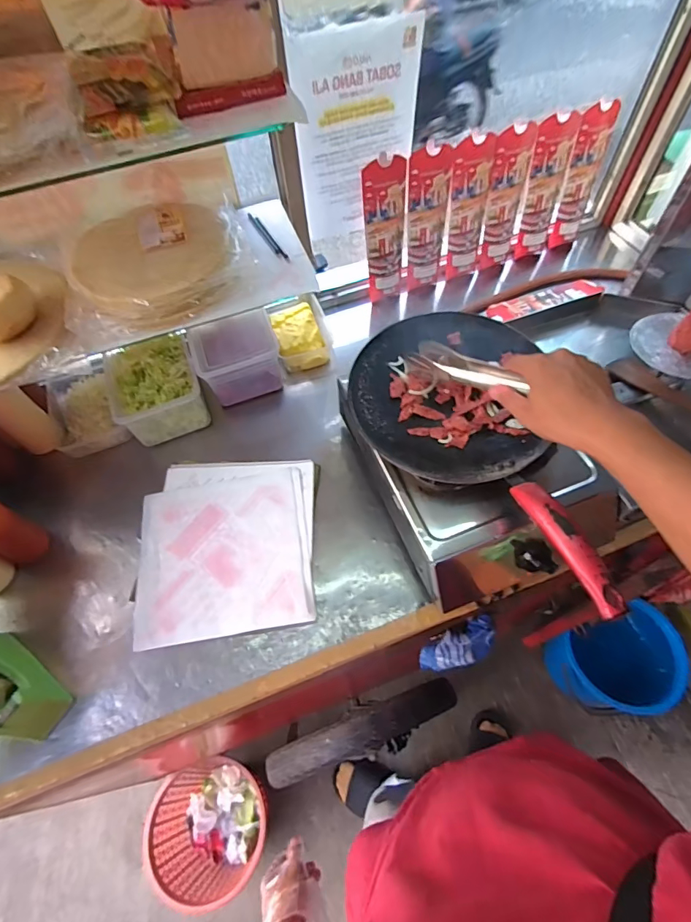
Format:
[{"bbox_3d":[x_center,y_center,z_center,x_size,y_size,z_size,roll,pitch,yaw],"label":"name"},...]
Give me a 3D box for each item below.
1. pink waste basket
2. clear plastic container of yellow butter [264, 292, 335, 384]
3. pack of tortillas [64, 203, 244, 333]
[{"bbox_3d":[-0.353,0.972,1.178,0.299,0.220,0.288,-1,59,2],"label":"pink waste basket"},{"bbox_3d":[-0.093,-0.266,0.891,0.111,0.073,0.201,-13,59,-5],"label":"clear plastic container of yellow butter"},{"bbox_3d":[-0.269,-0.292,0.624,0.239,0.045,0.227,-18,60,-7],"label":"pack of tortillas"}]

